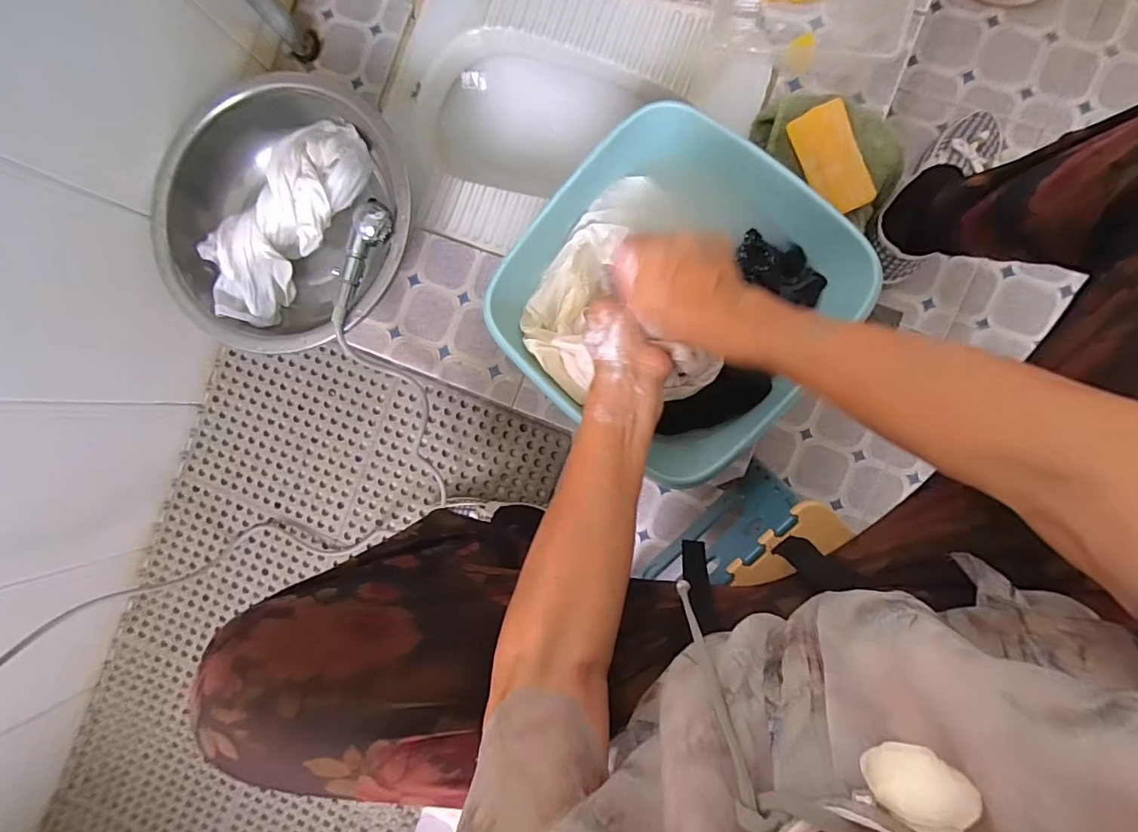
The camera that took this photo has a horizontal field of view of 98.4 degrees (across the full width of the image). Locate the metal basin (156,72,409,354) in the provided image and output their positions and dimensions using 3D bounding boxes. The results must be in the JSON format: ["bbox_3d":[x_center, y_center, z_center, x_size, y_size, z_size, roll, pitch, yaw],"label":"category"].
[{"bbox_3d":[-0.333,-0.236,0.618,0.315,0.133,0.298,0,90,8],"label":"metal basin"}]

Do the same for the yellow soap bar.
[{"bbox_3d":[0.294,-0.286,0.545,0.056,0.024,0.115,-21,87,7],"label":"yellow soap bar"}]

